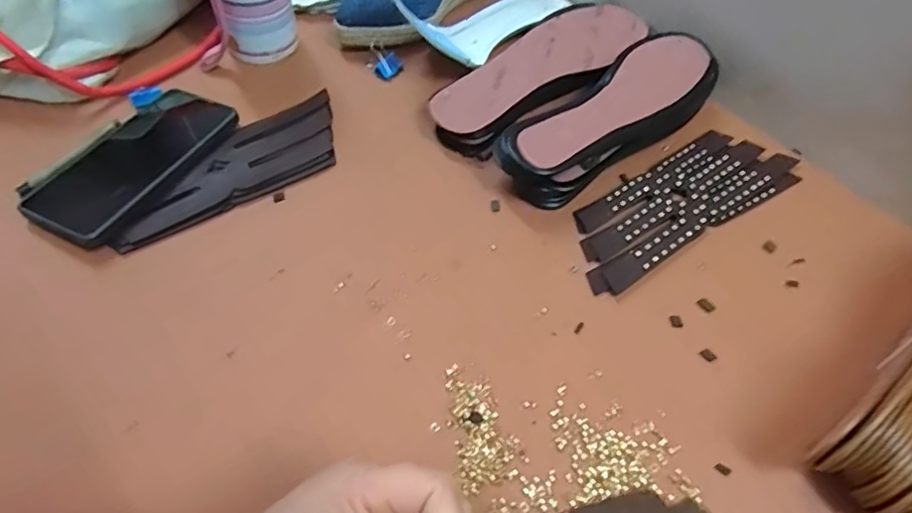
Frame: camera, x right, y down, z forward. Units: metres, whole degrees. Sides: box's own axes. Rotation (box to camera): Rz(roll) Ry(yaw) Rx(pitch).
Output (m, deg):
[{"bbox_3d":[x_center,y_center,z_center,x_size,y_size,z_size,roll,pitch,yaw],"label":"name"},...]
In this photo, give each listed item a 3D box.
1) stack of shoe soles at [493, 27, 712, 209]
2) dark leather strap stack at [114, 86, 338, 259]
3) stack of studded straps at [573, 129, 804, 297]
[{"bbox_3d":[0.131,-0.114,0.482,0.219,0.051,0.069,-36,65,-23],"label":"stack of shoe soles"},{"bbox_3d":[-0.181,-0.072,0.462,0.196,0.011,0.072,-31,63,-21],"label":"dark leather strap stack"},{"bbox_3d":[0.184,-0.047,0.469,0.220,0.010,0.074,-28,62,-20],"label":"stack of studded straps"}]

